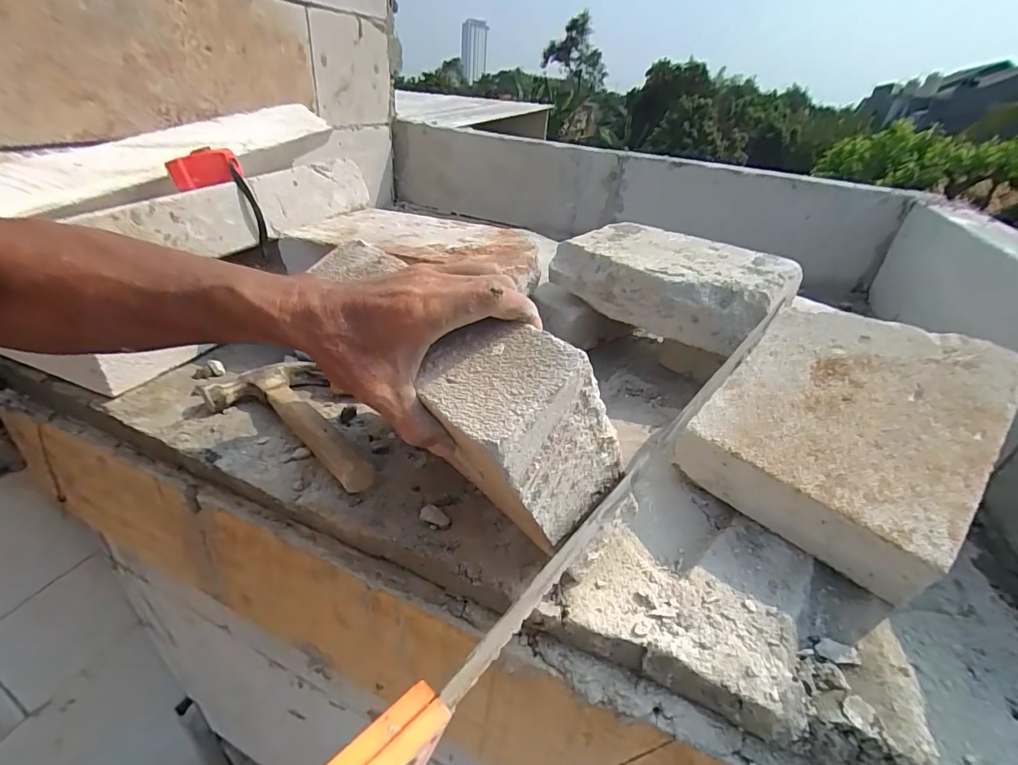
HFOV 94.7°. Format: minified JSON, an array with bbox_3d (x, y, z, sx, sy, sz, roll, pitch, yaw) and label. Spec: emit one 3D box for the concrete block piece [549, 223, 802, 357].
[{"bbox_3d":[0.219,-0.142,0.643,0.212,0.077,0.278,-24,42,-39],"label":"concrete block piece"}]

